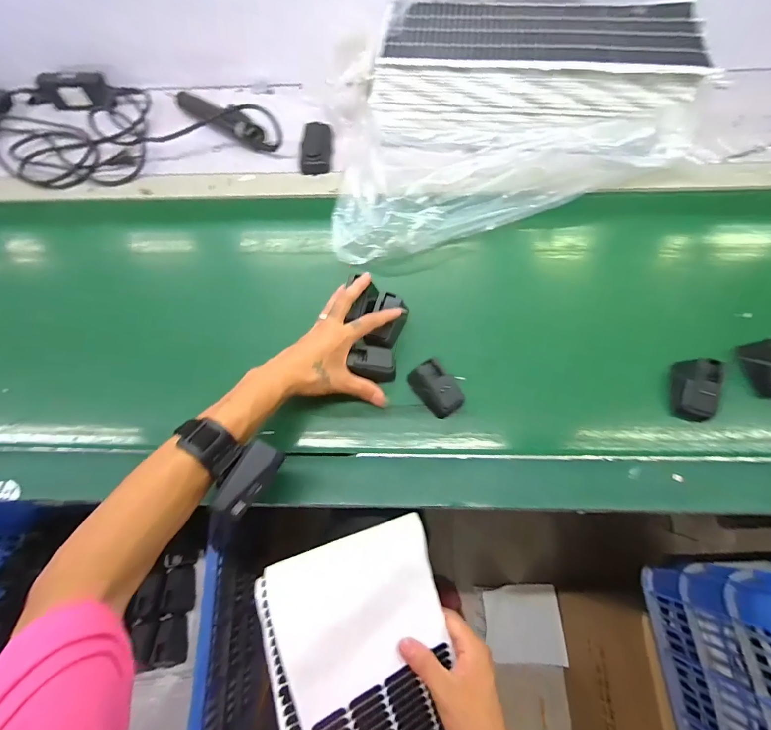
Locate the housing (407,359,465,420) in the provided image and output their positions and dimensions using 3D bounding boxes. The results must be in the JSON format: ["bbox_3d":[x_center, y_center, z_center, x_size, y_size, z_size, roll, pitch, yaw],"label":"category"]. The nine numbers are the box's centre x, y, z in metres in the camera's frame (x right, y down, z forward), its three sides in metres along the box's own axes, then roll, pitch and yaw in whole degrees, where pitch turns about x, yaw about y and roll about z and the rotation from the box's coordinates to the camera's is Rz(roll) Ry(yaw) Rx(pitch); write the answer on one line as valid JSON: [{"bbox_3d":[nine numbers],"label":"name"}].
[{"bbox_3d":[0.060,0.027,0.442,0.037,0.030,0.063,-36,69,-13],"label":"housing"}]

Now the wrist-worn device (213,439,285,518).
[{"bbox_3d":[-0.123,0.102,0.345,0.027,0.021,0.065,28,70,14],"label":"wrist-worn device"}]

